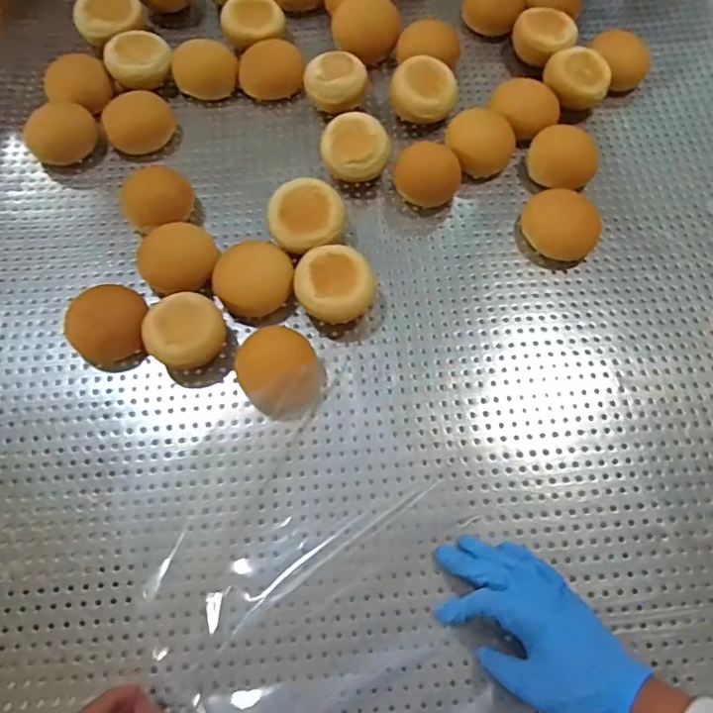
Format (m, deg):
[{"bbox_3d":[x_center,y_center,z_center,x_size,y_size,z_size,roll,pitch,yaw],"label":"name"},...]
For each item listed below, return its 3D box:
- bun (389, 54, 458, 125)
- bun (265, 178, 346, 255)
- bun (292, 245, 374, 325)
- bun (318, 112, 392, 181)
[{"bbox_3d":[0.082,-0.322,0.696,0.083,0.058,0.066,8,67,3],"label":"bun"},{"bbox_3d":[-0.055,-0.155,0.622,0.082,0.038,0.074,-21,97,-7],"label":"bun"},{"bbox_3d":[-0.022,-0.070,0.588,0.079,0.052,0.078,0,67,0],"label":"bun"},{"bbox_3d":[-0.001,-0.237,0.664,0.078,0.055,0.077,0,67,0],"label":"bun"}]

